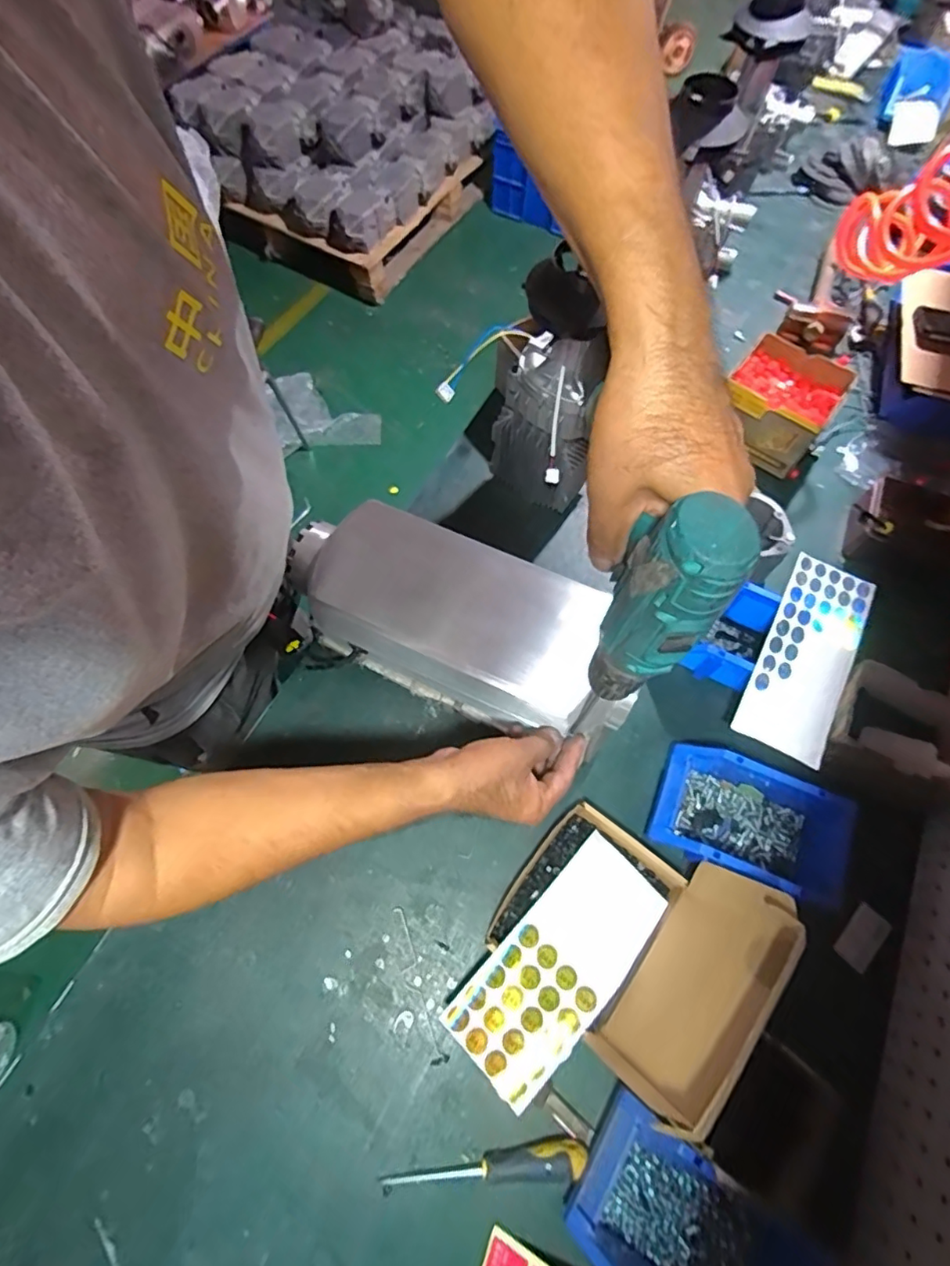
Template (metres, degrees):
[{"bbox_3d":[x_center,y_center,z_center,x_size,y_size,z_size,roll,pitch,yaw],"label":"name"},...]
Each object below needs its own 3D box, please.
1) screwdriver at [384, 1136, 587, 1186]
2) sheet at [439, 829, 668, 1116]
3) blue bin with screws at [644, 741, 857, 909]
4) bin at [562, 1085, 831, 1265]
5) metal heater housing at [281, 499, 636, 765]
[{"bbox_3d":[0.009,0.488,0.509,0.183,0.020,0.029,-3,67,-2],"label":"screwdriver"},{"bbox_3d":[0.088,0.324,0.553,0.106,0.017,0.238,42,65,19],"label":"sheet"},{"bbox_3d":[0.309,0.214,0.605,0.221,0.078,0.120,22,69,8],"label":"blue bin with screws"},{"bbox_3d":[0.187,0.523,0.472,0.201,0.085,0.118,33,70,12],"label":"bin"},{"bbox_3d":[-0.020,-0.006,0.587,0.361,0.154,0.126,25,69,10],"label":"metal heater housing"}]

